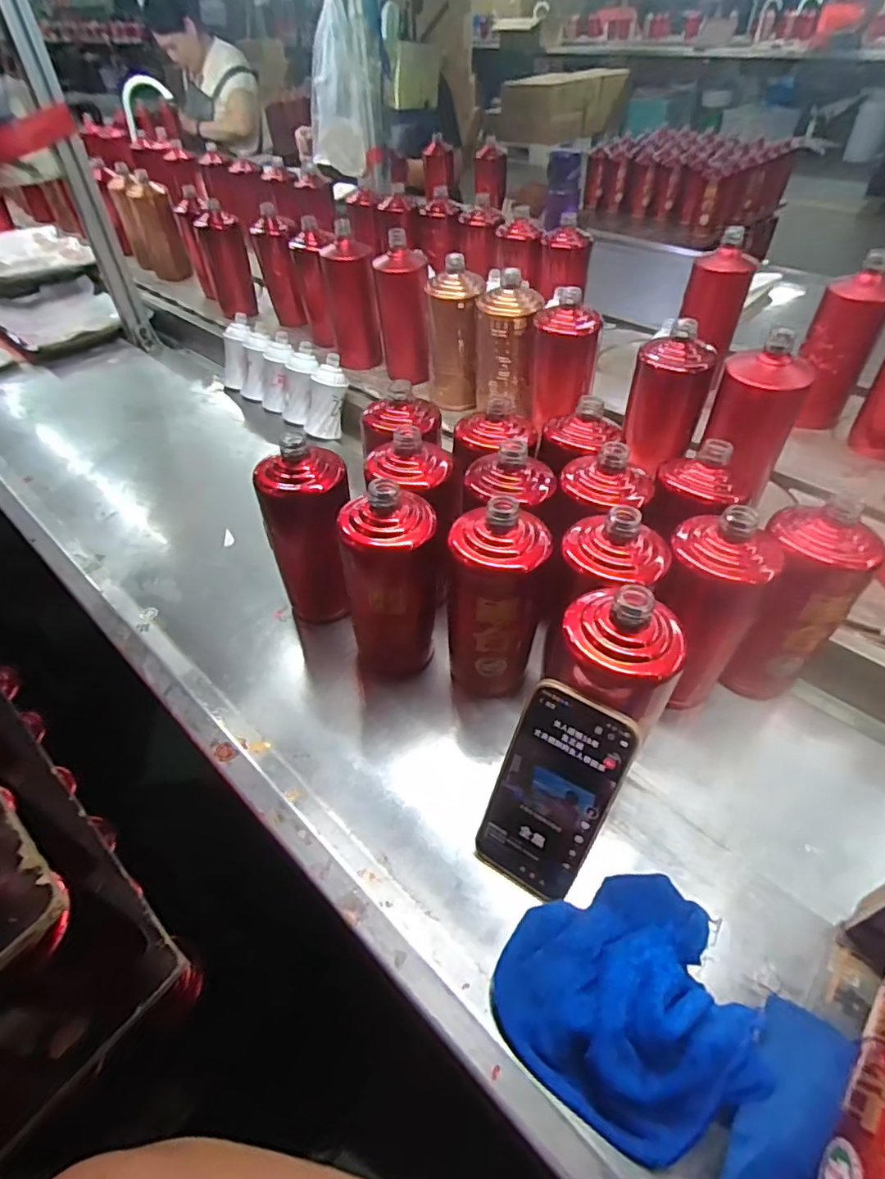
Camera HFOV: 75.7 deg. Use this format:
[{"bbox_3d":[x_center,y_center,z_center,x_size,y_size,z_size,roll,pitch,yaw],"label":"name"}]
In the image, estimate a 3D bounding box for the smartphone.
[{"bbox_3d":[0.077,0.148,0.406,0.077,0.163,0.010,26,21,24],"label":"smartphone"}]

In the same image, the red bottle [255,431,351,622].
[{"bbox_3d":[-0.133,-0.054,0.589,0.069,0.209,0.079,18,50,18],"label":"red bottle"}]

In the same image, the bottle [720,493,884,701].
[{"bbox_3d":[0.310,0.025,0.508,0.079,0.205,0.067,12,49,14],"label":"bottle"}]

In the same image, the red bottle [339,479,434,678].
[{"bbox_3d":[-0.043,-0.002,0.529,0.081,0.192,0.083,-1,47,1],"label":"red bottle"}]

